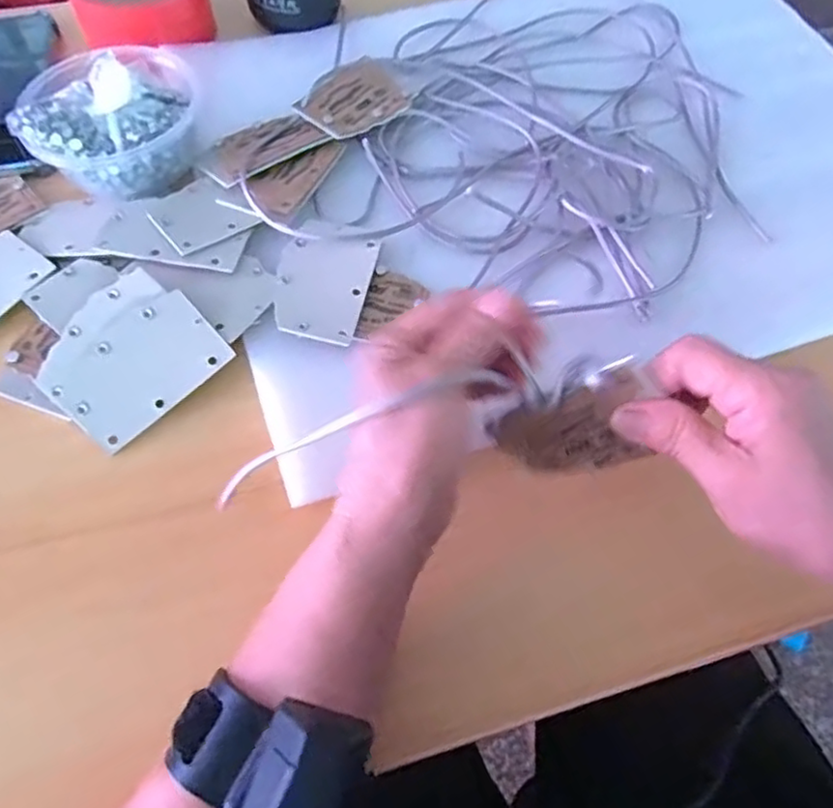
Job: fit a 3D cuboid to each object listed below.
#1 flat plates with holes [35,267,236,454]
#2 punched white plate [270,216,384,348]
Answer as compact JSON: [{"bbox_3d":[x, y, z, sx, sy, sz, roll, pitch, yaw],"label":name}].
[{"bbox_3d":[-0.158,-0.026,0.357,0.076,0.007,0.086,44,79,5],"label":"flat plates with holes"},{"bbox_3d":[-0.054,-0.075,0.384,0.052,0.004,0.083,13,63,3],"label":"punched white plate"}]

